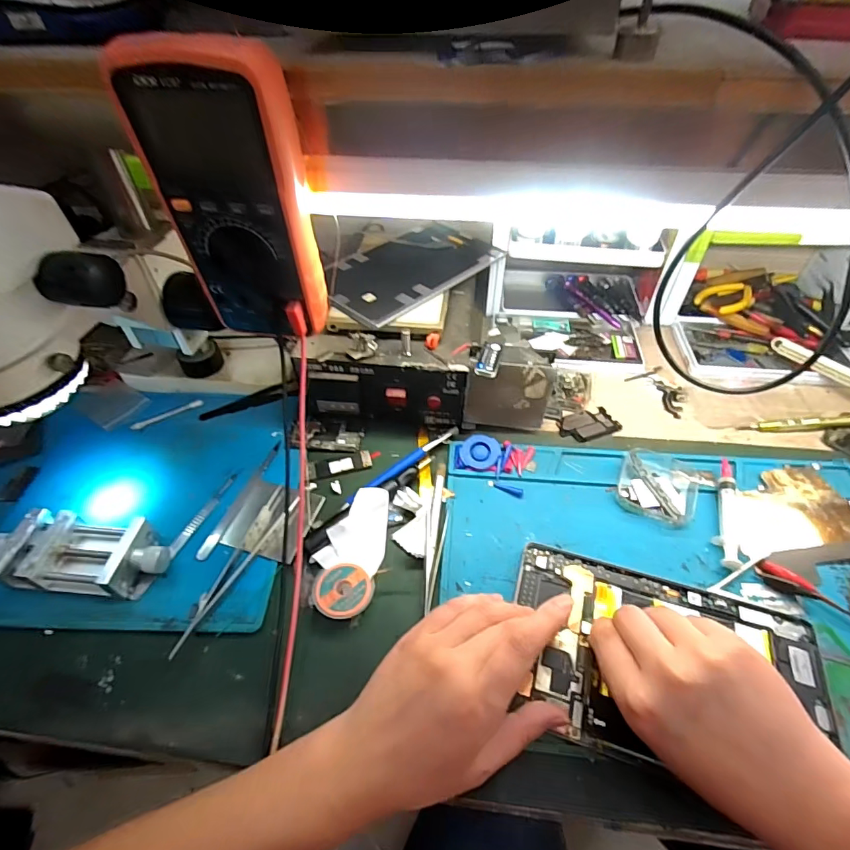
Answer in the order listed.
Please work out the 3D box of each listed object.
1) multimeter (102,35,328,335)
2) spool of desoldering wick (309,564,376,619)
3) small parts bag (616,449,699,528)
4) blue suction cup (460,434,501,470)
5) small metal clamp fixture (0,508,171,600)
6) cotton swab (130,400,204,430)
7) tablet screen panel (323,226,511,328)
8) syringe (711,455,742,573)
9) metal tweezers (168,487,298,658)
[{"bbox_3d":[-0.118,-0.137,0.291,0.088,0.170,0.052,12,50,12],"label":"multimeter"},{"bbox_3d":[-0.063,0.130,0.348,0.044,0.011,0.042,-1,47,1],"label":"spool of desoldering wick"},{"bbox_3d":[0.211,0.053,0.406,0.065,0.016,0.072,14,50,14],"label":"small parts bag"},{"bbox_3d":[0.054,0.026,0.433,0.037,0.006,0.037,-3,64,7],"label":"blue suction cup"},{"bbox_3d":[-0.275,0.105,0.360,0.134,0.035,0.059,2,48,4],"label":"small metal clamp fixture"},{"bbox_3d":[-0.275,-0.010,0.481,0.072,0.009,0.010,-24,51,-19],"label":"cotton swab"},{"bbox_3d":[-0.015,-0.172,0.486,0.200,0.007,0.117,-36,58,-28],"label":"tablet screen panel"},{"bbox_3d":[0.260,0.073,0.386,0.016,0.012,0.107,14,50,14],"label":"syringe"},{"bbox_3d":[-0.150,0.110,0.363,0.026,0.008,0.149,14,49,14],"label":"metal tweezers"}]

